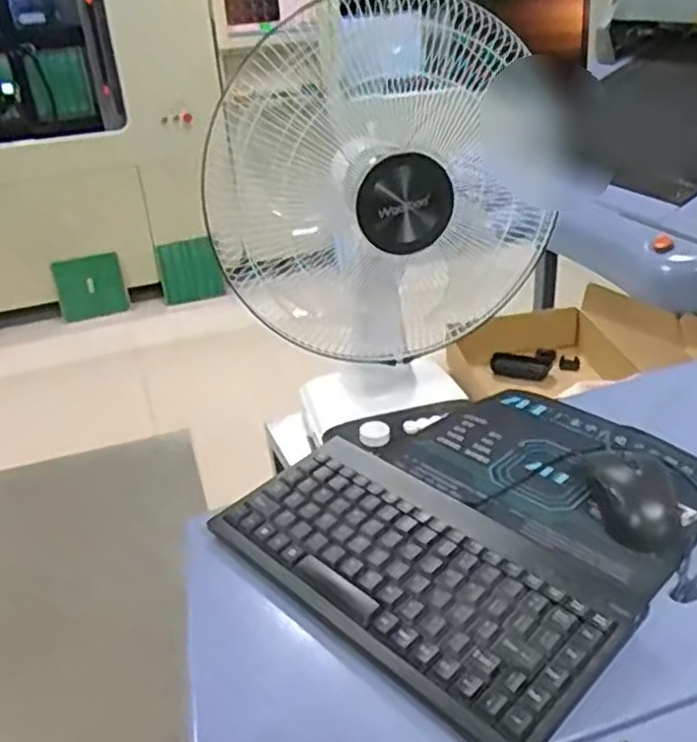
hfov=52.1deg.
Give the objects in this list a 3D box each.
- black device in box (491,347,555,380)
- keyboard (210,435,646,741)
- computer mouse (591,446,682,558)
[{"bbox_3d":[0.336,-0.017,1.366,0.107,0.023,0.099,10,32,23],"label":"black device in box"},{"bbox_3d":[0.040,0.143,0.517,0.291,0.028,0.147,24,40,39],"label":"keyboard"},{"bbox_3d":[0.232,0.095,0.574,0.058,0.039,0.111,-2,29,4],"label":"computer mouse"}]

